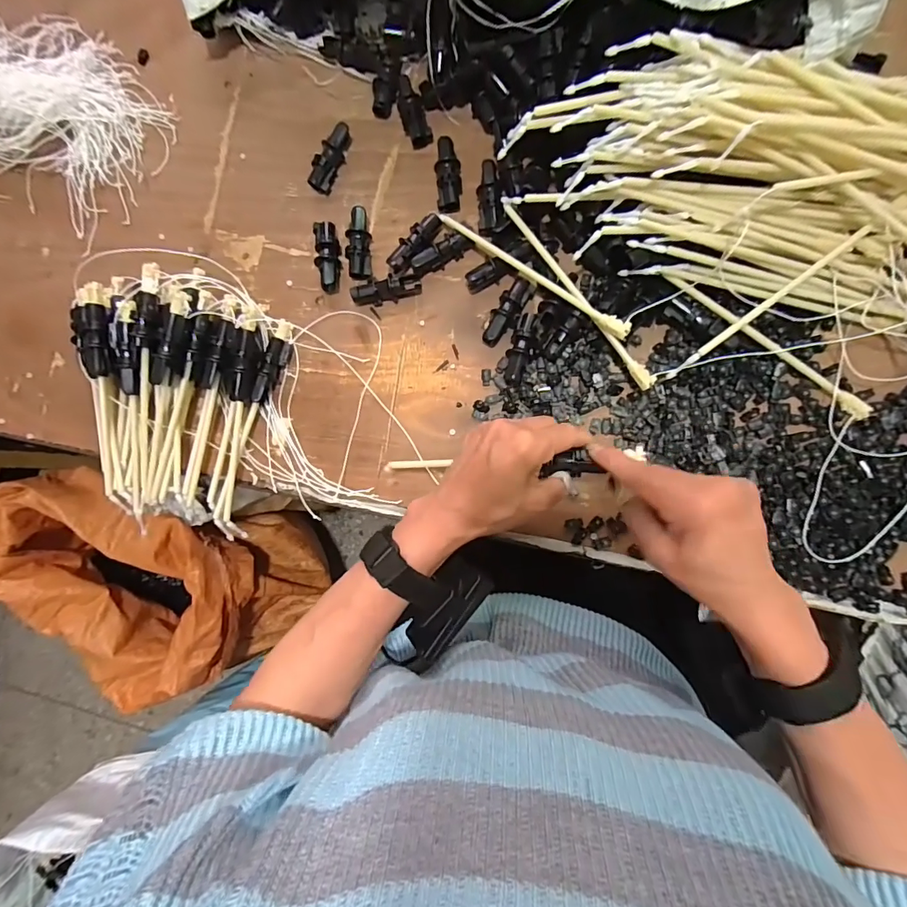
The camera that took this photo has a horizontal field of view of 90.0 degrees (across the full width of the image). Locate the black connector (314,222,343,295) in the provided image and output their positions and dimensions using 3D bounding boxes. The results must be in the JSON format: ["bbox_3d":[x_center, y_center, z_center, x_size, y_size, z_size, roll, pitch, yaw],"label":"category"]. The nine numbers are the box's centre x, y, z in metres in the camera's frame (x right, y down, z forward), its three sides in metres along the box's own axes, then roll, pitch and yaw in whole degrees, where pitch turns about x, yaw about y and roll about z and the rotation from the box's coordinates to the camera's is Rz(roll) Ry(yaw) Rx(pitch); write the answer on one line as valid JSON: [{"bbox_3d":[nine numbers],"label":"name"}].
[{"bbox_3d":[-0.124,-0.196,0.452,0.021,0.016,0.068,-3,86,7],"label":"black connector"}]

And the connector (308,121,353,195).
[{"bbox_3d":[-0.124,-0.301,0.459,0.021,0.019,0.069,27,90,9],"label":"connector"}]

